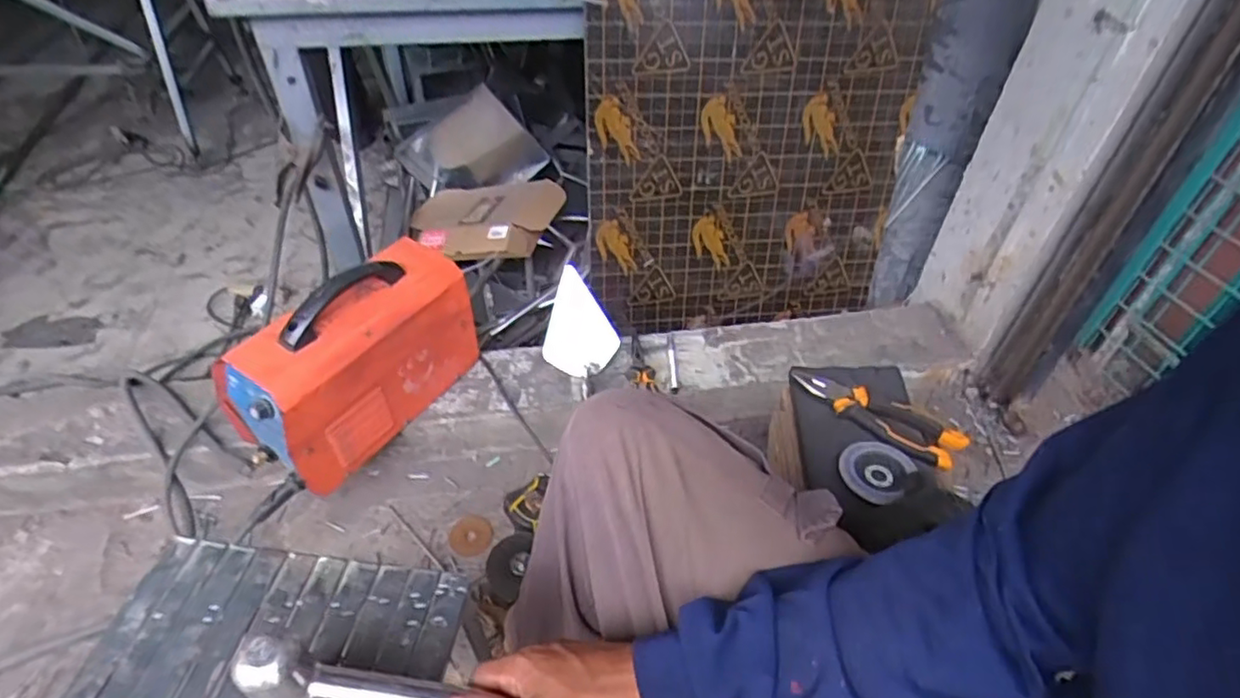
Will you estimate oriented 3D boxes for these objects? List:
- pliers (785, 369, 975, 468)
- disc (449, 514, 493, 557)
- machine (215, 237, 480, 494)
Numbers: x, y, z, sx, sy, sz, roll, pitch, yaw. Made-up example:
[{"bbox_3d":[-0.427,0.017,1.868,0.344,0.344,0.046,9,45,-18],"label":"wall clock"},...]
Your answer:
[{"bbox_3d":[0.288,0.071,0.731,0.189,0.022,0.048,31,50,26],"label":"pliers"},{"bbox_3d":[-0.223,0.279,0.964,0.064,0.004,0.062,2,44,-2],"label":"disc"},{"bbox_3d":[-0.376,0.005,0.921,0.154,0.220,0.323,28,49,24],"label":"machine"}]

